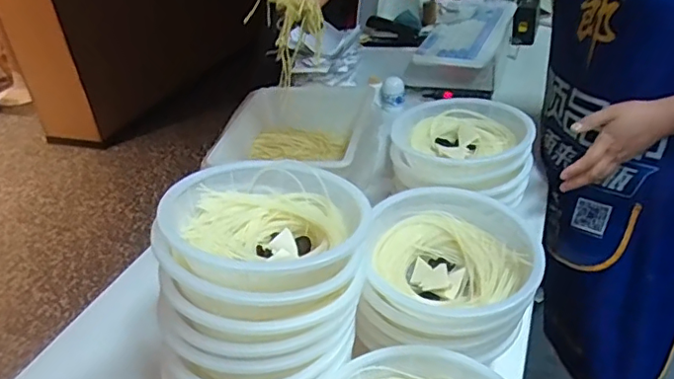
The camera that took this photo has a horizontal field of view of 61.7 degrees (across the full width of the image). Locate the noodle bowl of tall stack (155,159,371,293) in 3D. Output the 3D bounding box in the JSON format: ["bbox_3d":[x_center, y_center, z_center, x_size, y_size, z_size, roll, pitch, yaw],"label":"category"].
[{"bbox_3d":[-0.064,0.031,0.534,0.178,0.067,0.167,-4,32,3],"label":"noodle bowl of tall stack"}]

